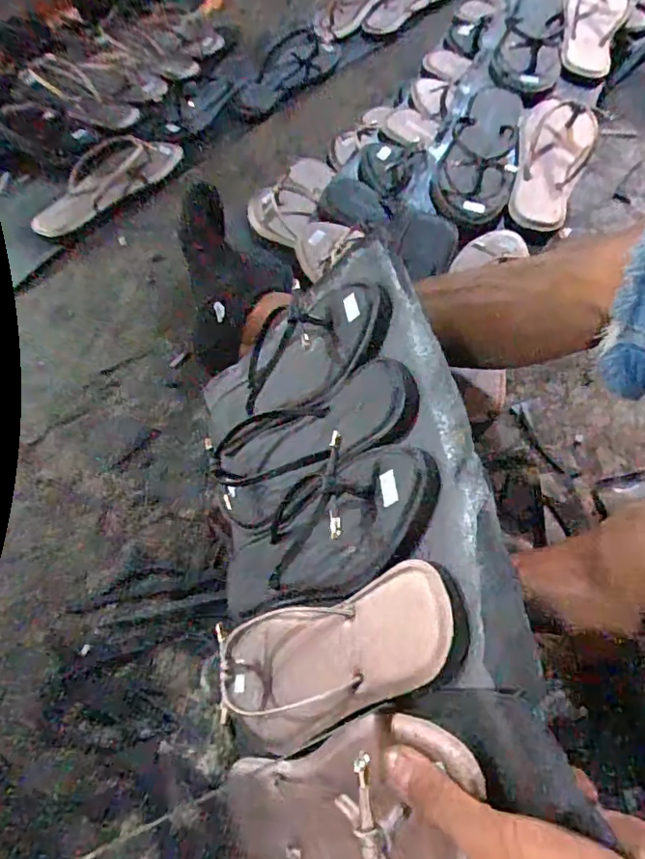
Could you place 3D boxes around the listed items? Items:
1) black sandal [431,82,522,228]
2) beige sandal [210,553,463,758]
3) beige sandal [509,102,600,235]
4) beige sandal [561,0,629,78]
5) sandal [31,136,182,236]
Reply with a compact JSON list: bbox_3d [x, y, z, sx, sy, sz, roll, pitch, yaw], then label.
[{"bbox_3d":[0.200,-0.358,0.684,0.093,0.044,0.242,13,61,9],"label":"black sandal"},{"bbox_3d":[-0.008,0.152,0.353,0.039,0.227,0.090,17,51,-37],"label":"beige sandal"},{"bbox_3d":[0.285,-0.345,0.677,0.092,0.046,0.221,23,63,14],"label":"beige sandal"},{"bbox_3d":[0.392,-0.584,0.780,0.084,0.040,0.220,19,62,12],"label":"beige sandal"},{"bbox_3d":[-0.314,-0.364,0.792,0.234,0.051,0.101,-34,64,-4],"label":"sandal"}]

